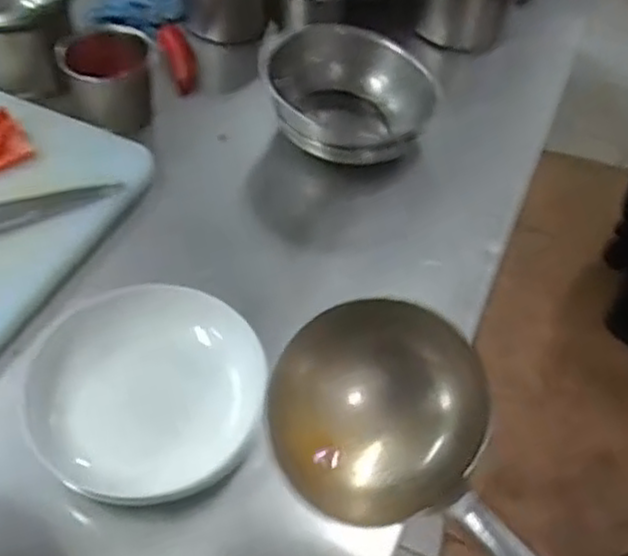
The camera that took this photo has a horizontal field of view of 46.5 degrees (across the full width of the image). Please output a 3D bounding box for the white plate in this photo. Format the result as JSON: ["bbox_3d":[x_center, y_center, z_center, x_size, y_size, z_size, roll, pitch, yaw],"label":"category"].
[{"bbox_3d":[-0.161,0.105,0.708,0.211,0.050,0.226,2,51,-3],"label":"white plate"}]

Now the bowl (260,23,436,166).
[{"bbox_3d":[0.049,-0.247,1.009,0.222,0.103,0.222,2,51,-3],"label":"bowl"}]

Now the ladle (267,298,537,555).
[{"bbox_3d":[0.142,0.193,0.359,0.136,0.088,0.501,-24,47,-22],"label":"ladle"}]

